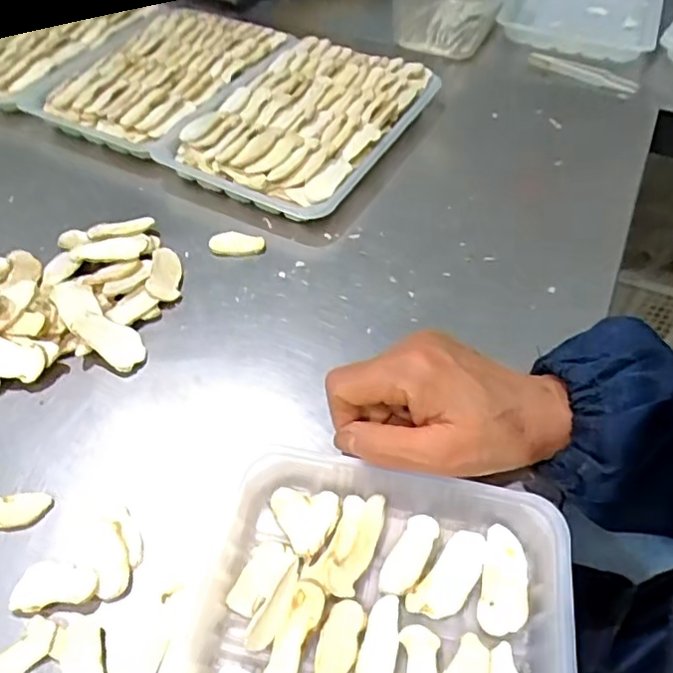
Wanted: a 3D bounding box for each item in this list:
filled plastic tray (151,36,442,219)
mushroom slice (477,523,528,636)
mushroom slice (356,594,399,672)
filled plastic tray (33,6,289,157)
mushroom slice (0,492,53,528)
[{"bbox_3d":[-0.028,-0.184,0.506,0.164,0.039,0.221,23,54,18],"label":"filled plastic tray"},{"bbox_3d":[0.079,0.113,0.275,0.021,0.004,0.048,10,51,8],"label":"mushroom slice"},{"bbox_3d":[0.017,0.139,0.251,0.015,0.004,0.055,12,51,10],"label":"mushroom slice"},{"bbox_3d":[-0.160,-0.245,0.557,0.145,0.040,0.218,25,55,19],"label":"filled plastic tray"},{"bbox_3d":[-0.173,0.090,0.301,0.048,0.004,0.016,-6,51,-5],"label":"mushroom slice"}]

